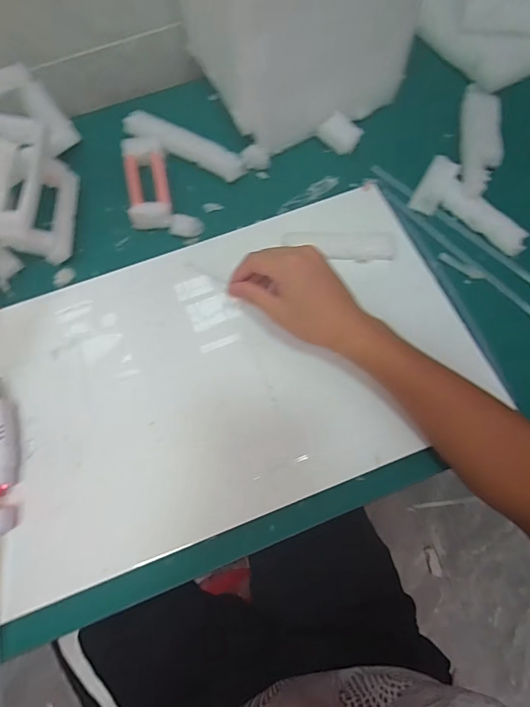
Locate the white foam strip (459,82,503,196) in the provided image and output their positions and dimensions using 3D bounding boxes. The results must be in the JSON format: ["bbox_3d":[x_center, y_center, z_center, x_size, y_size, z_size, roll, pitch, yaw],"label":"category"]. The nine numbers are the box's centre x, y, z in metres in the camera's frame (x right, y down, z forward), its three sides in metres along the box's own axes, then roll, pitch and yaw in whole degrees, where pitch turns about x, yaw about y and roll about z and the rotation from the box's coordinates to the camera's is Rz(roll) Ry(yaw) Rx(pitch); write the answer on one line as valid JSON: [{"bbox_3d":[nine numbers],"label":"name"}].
[{"bbox_3d":[0.263,-0.264,0.510,0.046,0.015,0.185,9,70,5],"label":"white foam strip"}]

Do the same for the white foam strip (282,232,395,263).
[{"bbox_3d":[0.082,-0.121,0.475,0.122,0.007,0.038,3,70,3],"label":"white foam strip"}]

